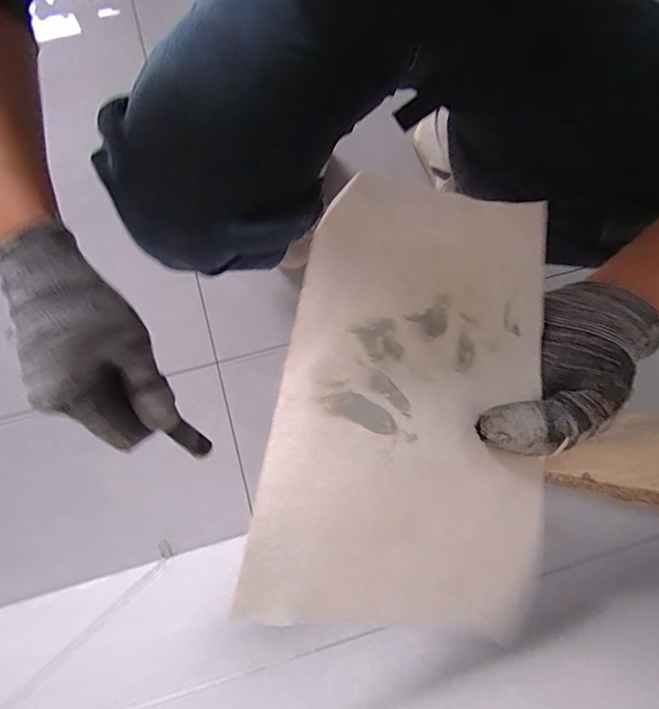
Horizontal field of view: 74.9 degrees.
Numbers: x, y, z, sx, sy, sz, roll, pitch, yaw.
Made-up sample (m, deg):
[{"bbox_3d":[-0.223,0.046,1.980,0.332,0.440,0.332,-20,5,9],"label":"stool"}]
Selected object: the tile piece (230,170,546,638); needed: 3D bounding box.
[{"bbox_3d":[0.041,0.005,0.206,0.124,0.009,0.218,12,67,-7],"label":"tile piece"}]

